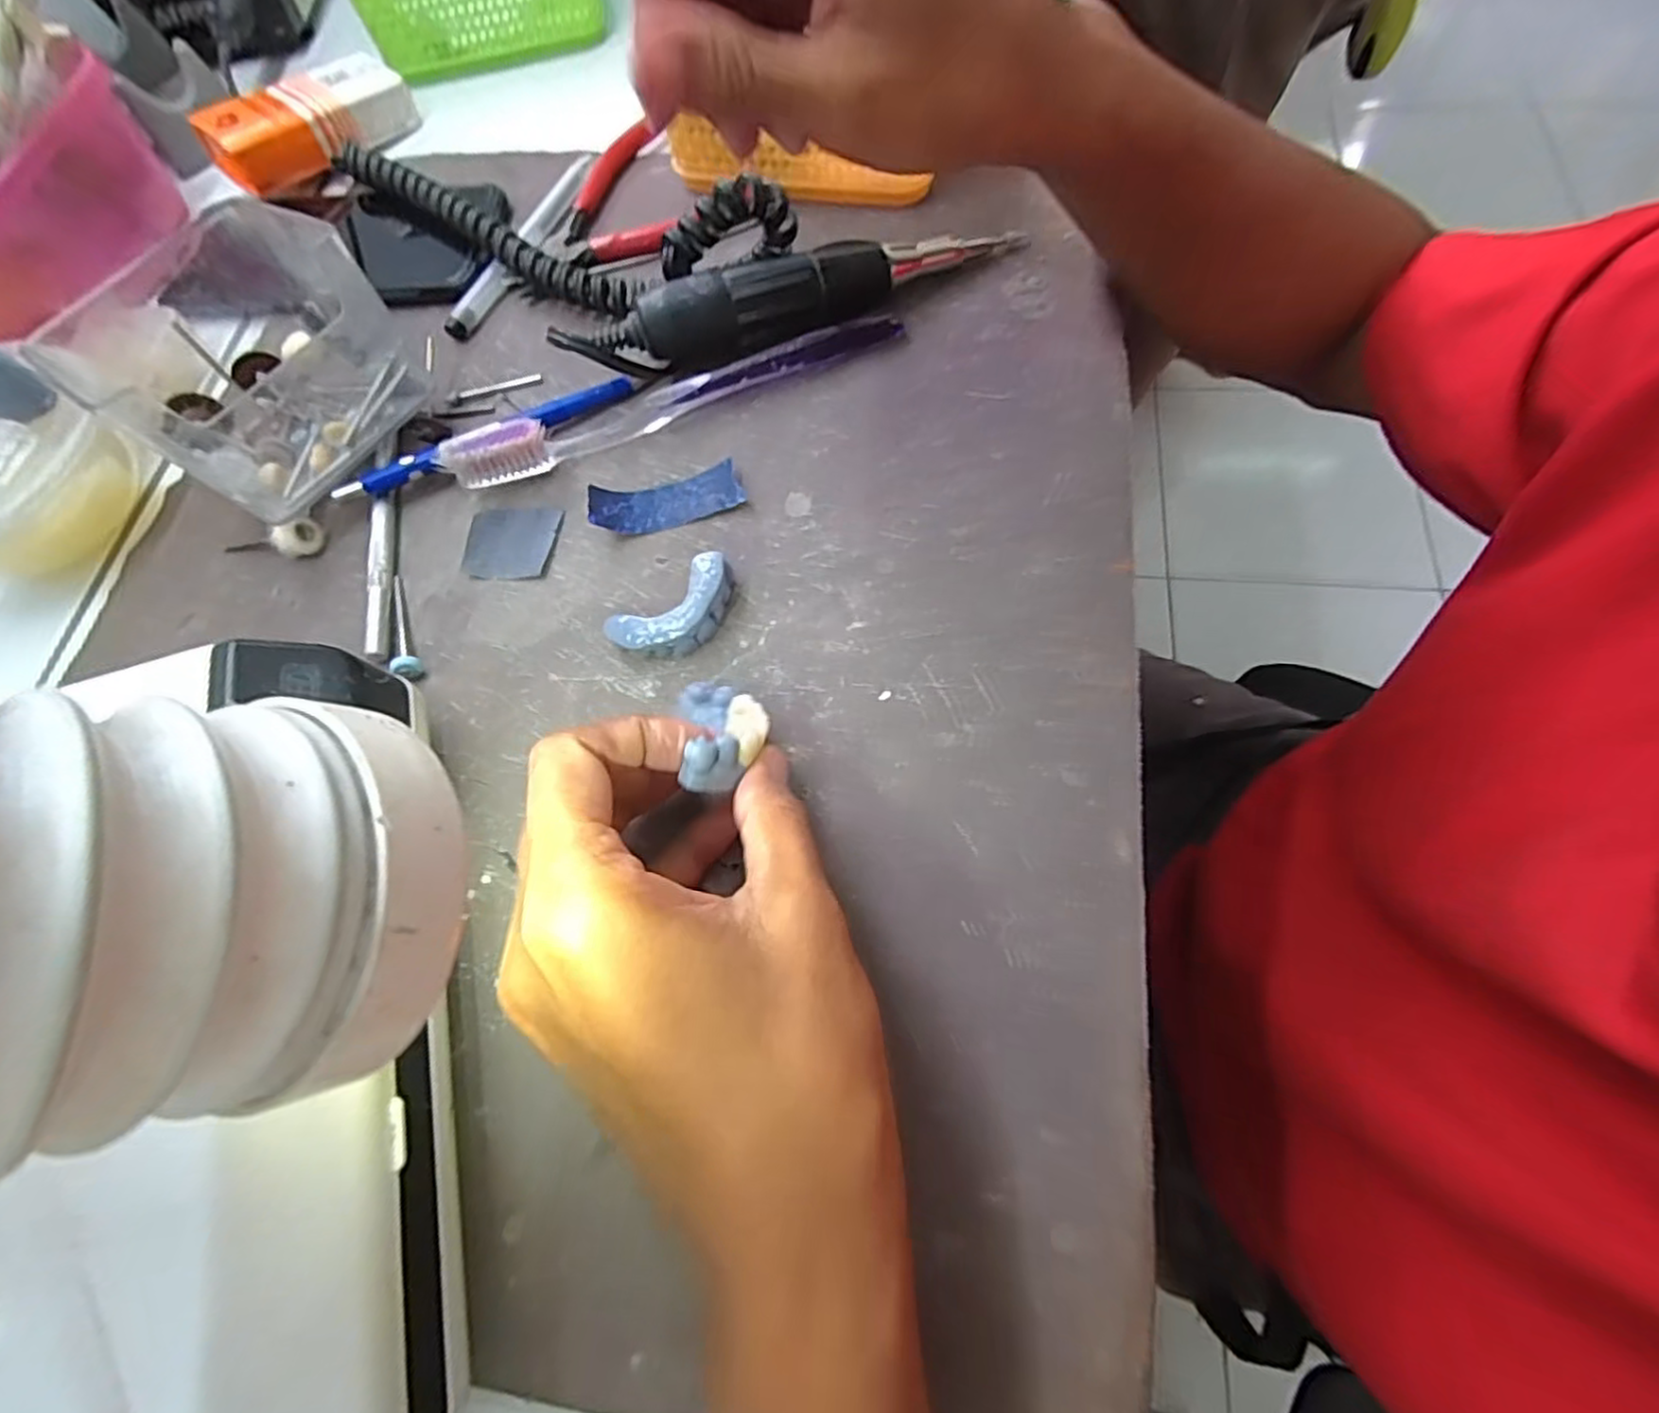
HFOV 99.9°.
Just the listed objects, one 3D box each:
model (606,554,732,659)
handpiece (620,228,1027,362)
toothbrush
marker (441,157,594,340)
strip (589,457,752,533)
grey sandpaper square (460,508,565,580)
[{"bbox_3d":[-0.053,-0.032,0.245,0.047,0.016,0.022,-33,69,-9],"label":"model"},{"bbox_3d":[0.002,-0.177,0.289,0.170,0.029,0.023,-22,67,-4],"label":"handpiece"},{"bbox_3d":[-0.058,-0.127,0.278,0.185,0.021,0.014,-22,67,-4],"label":"toothbrush"},{"bbox_3d":[-0.145,-0.222,0.332,0.015,0.009,0.125,22,71,14],"label":"marker"},{"bbox_3d":[-0.062,-0.081,0.268,0.057,0.010,0.021,-12,67,0],"label":"strip"},{"bbox_3d":[-0.123,-0.064,0.269,0.034,0.004,0.031,3,68,6],"label":"grey sandpaper square"}]

